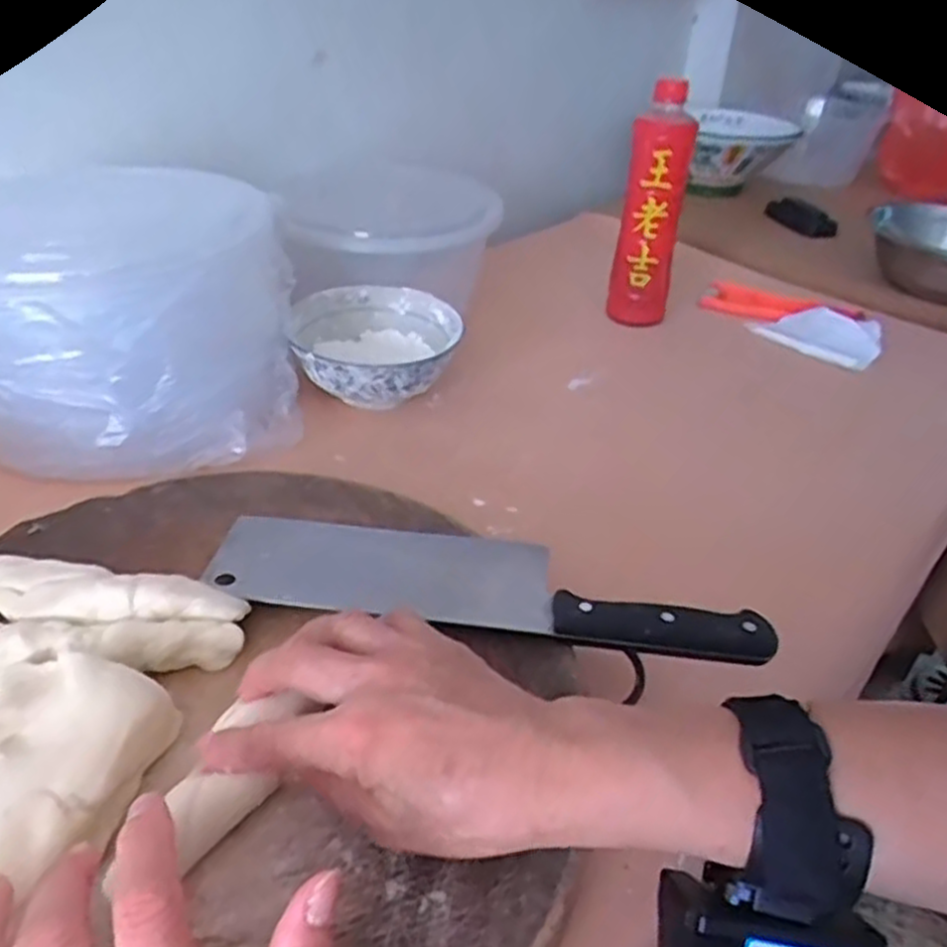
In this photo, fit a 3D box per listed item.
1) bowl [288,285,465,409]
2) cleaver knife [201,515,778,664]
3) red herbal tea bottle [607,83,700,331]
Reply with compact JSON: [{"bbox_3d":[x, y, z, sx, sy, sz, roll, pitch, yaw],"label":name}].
[{"bbox_3d":[-0.081,-0.105,0.654,0.135,0.054,0.136,2,35,-2],"label":"bowl"},{"bbox_3d":[0.006,0.054,0.422,0.285,0.013,0.082,6,35,4],"label":"cleaver knife"},{"bbox_3d":[0.173,-0.254,0.757,0.058,0.222,0.053,11,35,10],"label":"red herbal tea bottle"}]

